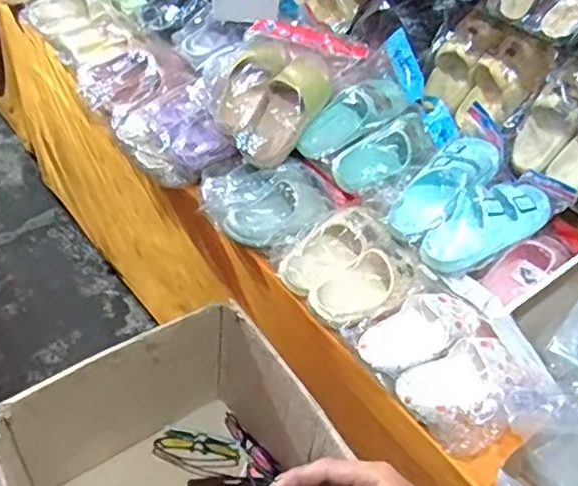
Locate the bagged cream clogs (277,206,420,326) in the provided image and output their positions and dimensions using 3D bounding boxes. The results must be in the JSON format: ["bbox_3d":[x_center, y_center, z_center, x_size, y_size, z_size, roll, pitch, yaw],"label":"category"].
[{"bbox_3d":[0.106,0.033,0.977,0.213,0.060,0.161,-28,54,-29],"label":"bagged cream clogs"}]

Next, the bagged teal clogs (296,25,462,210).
[{"bbox_3d":[0.191,-0.238,1.139,0.235,0.082,0.331,36,67,16],"label":"bagged teal clogs"}]

